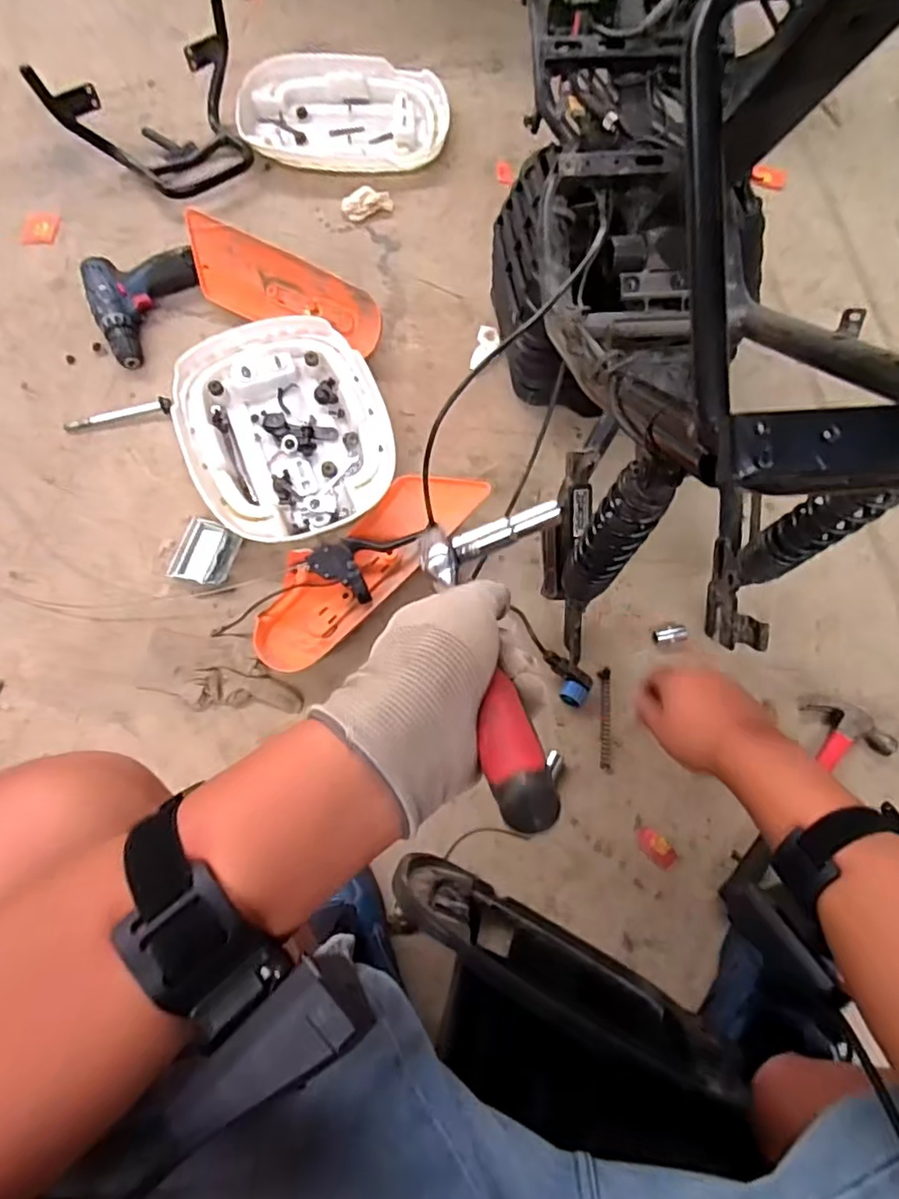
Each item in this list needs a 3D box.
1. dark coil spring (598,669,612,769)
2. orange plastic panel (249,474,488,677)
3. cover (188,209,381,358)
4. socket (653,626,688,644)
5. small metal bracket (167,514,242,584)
[{"bbox_3d":[0.190,0.144,0.746,0.014,0.012,0.124,4,67,1],"label":"dark coil spring"},{"bbox_3d":[-0.113,-0.059,0.773,0.346,0.065,0.139,-38,73,-15],"label":"orange plastic panel"},{"bbox_3d":[-0.252,-0.470,0.931,0.339,0.080,0.104,30,70,11],"label":"cover"},{"bbox_3d":[0.279,0.044,0.769,0.042,0.012,0.020,-10,67,9],"label":"socket"},{"bbox_3d":[-0.318,-0.064,0.803,0.085,0.019,0.087,16,68,6],"label":"small metal bracket"}]

